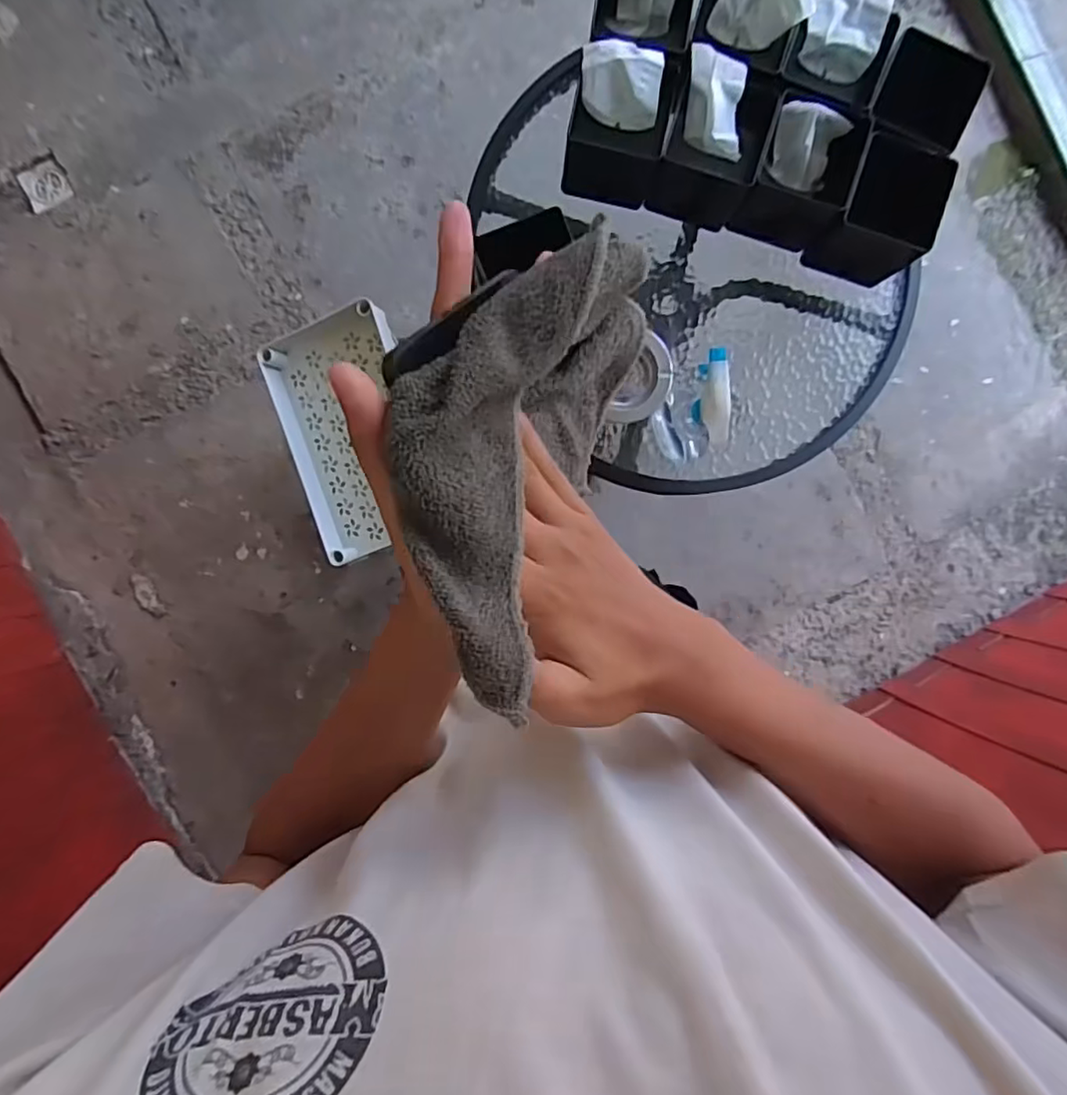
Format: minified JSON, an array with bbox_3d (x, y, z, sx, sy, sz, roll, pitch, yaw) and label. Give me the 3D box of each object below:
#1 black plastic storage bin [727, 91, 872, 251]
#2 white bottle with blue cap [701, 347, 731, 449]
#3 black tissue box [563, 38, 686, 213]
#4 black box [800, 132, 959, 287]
[{"bbox_3d":[0.322,-0.454,0.741,0.111,0.101,0.133,17,90,-4],"label":"black plastic storage bin"},{"bbox_3d":[0.190,-0.154,0.627,0.024,0.022,0.100,-6,105,-2],"label":"white bottle with blue cap"},{"bbox_3d":[0.103,-0.507,0.726,0.113,0.118,0.112,11,90,-4],"label":"black tissue box"},{"bbox_3d":[0.425,-0.415,0.756,0.107,0.125,0.113,22,90,-4],"label":"black box"}]

